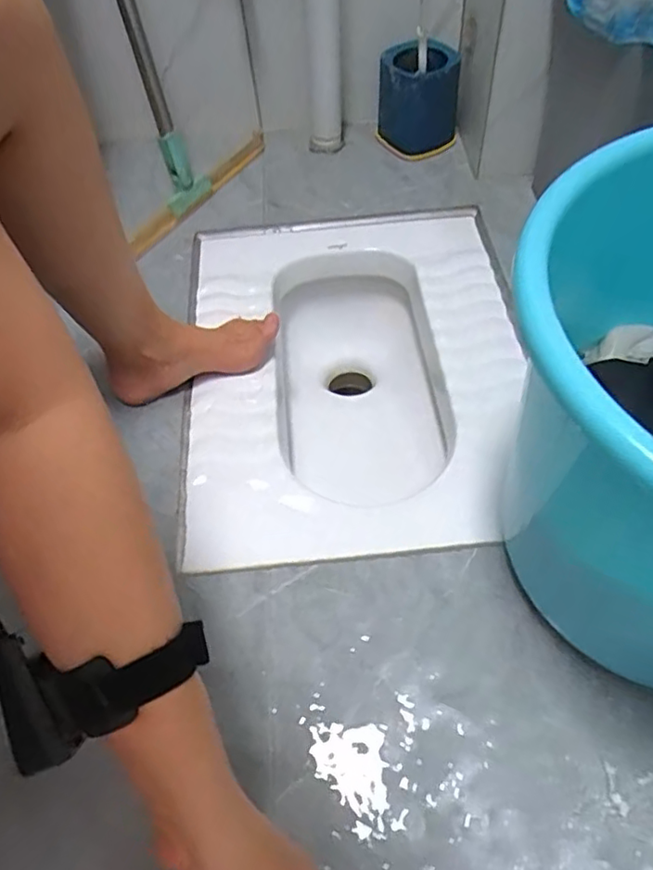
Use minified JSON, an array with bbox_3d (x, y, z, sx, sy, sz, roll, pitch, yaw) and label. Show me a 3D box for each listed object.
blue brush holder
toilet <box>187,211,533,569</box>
[{"bbox_3d":[0.142,-0.523,0.960,0.127,0.160,0.100,1,54,6],"label":"blue brush holder"},{"bbox_3d":[0.030,-0.061,0.827,0.418,0.192,0.516,-2,54,2],"label":"toilet"}]

